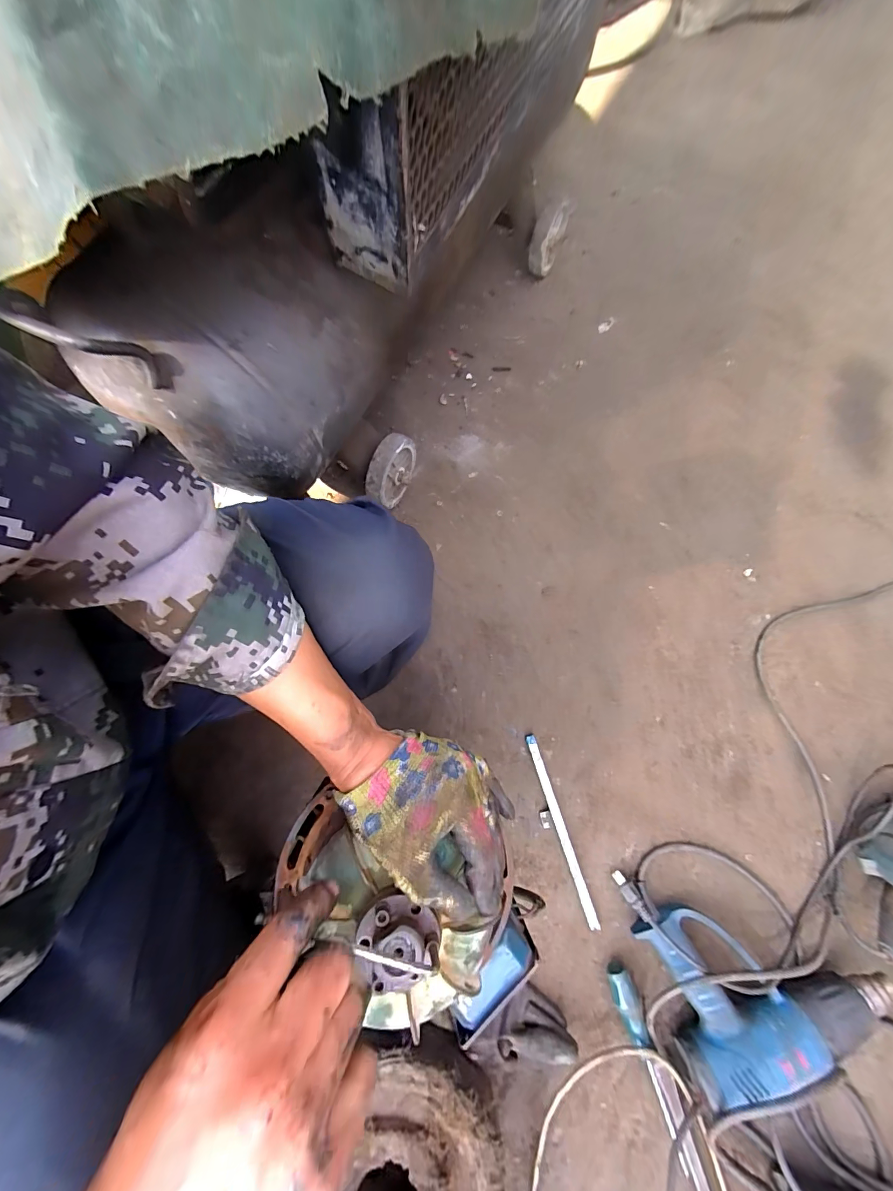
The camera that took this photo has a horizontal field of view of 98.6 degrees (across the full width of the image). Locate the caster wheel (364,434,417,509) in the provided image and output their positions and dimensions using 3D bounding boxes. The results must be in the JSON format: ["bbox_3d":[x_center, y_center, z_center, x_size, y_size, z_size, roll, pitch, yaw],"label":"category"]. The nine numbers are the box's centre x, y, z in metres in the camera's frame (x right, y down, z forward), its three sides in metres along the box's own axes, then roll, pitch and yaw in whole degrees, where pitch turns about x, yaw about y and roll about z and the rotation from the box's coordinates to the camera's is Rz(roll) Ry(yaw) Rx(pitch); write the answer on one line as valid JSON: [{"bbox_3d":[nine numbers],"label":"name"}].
[{"bbox_3d":[-0.086,-0.198,0.629,0.042,0.113,0.114,25,80,8],"label":"caster wheel"}]

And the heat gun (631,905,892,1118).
[{"bbox_3d":[0.393,0.472,0.467,0.262,0.085,0.185,-19,77,-2],"label":"heat gun"}]

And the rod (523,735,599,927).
[{"bbox_3d":[0.162,0.325,0.546,0.016,0.015,0.248,-16,75,-4],"label":"rod"}]

